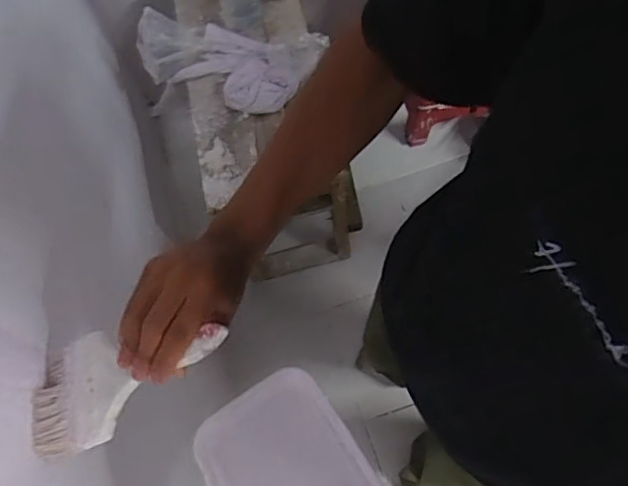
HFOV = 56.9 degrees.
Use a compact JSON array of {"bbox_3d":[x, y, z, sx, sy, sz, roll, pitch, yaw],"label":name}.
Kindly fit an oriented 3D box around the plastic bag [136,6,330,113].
[{"bbox_3d":[-0.171,-0.373,1.145,0.365,0.097,0.182,15,73,7],"label":"plastic bag"}]

